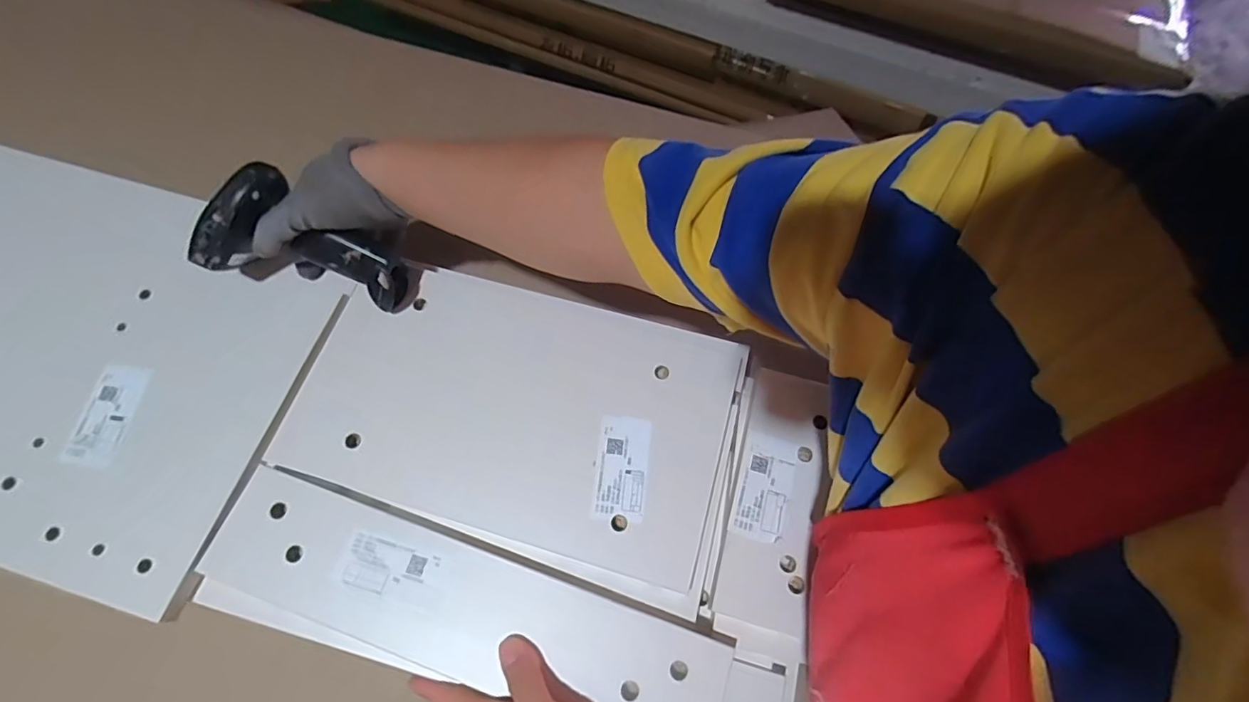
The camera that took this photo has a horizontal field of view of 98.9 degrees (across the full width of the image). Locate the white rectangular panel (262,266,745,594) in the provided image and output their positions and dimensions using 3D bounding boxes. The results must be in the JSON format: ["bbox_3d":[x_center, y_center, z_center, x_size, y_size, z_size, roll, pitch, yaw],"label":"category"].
[{"bbox_3d":[-0.082,0.043,0.420,0.324,0.026,0.187,17,77,0],"label":"white rectangular panel"}]

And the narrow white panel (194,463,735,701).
[{"bbox_3d":[-0.113,0.179,0.372,0.367,0.009,0.081,18,67,6],"label":"narrow white panel"}]

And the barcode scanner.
[{"bbox_3d":[-0.245,-0.084,0.427,0.158,0.053,0.077,21,65,-15],"label":"barcode scanner"}]

